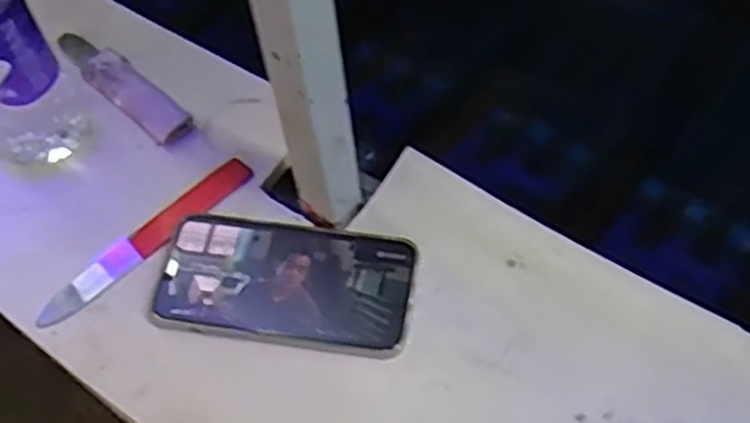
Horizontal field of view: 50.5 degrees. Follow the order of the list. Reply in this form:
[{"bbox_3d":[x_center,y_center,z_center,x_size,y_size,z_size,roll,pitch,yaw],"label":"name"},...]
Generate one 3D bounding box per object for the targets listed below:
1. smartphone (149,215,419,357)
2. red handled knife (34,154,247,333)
[{"bbox_3d":[-0.057,0.044,0.505,0.160,0.012,0.083,6,56,9],"label":"smartphone"},{"bbox_3d":[-0.152,0.018,0.534,0.167,0.007,0.026,-40,61,-21],"label":"red handled knife"}]

